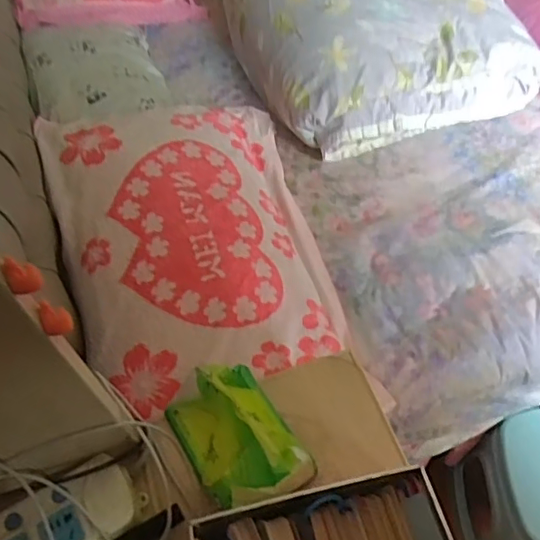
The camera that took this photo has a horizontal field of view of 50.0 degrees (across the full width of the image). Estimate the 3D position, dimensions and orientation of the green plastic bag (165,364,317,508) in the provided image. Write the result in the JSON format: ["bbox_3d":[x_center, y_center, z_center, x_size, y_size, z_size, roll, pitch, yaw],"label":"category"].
[{"bbox_3d":[-0.029,0.149,0.524,0.091,0.055,0.130,-31,61,-16],"label":"green plastic bag"}]

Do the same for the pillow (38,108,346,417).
[{"bbox_3d":[-0.122,-0.064,0.983,0.421,0.128,0.627,-18,56,-10],"label":"pillow"}]

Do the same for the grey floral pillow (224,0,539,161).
[{"bbox_3d":[0.200,-0.549,1.247,0.527,0.194,0.617,-19,58,-9],"label":"grey floral pillow"}]

